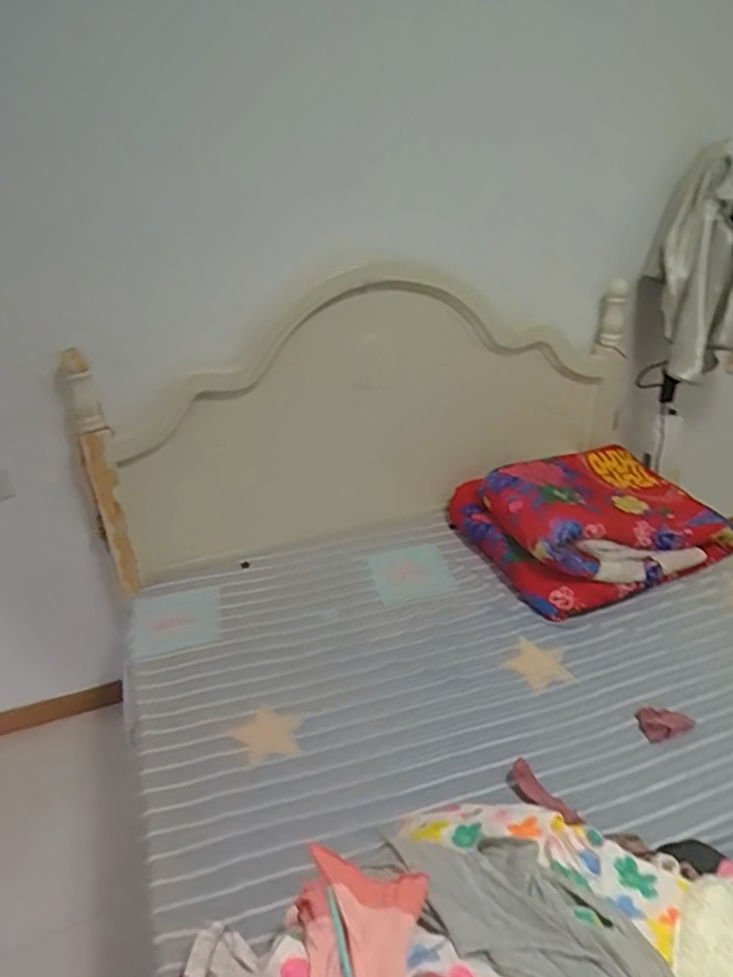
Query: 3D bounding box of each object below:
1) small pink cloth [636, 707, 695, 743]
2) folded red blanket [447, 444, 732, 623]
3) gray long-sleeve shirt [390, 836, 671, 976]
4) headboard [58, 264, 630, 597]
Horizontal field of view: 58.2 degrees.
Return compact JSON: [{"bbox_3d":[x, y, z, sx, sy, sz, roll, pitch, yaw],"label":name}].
[{"bbox_3d":[0.583,0.457,1.288,0.106,0.044,0.096,12,31,26],"label":"small pink cloth"},{"bbox_3d":[0.604,0.071,1.802,0.596,0.231,0.522,-11,28,-15],"label":"folded red blanket"},{"bbox_3d":[0.184,0.432,0.595,0.119,0.057,0.445,-25,36,-33],"label":"gray long-sleeve shirt"},{"bbox_3d":[0.039,-0.210,1.813,1.516,0.690,0.100,-14,31,-17],"label":"headboard"}]

